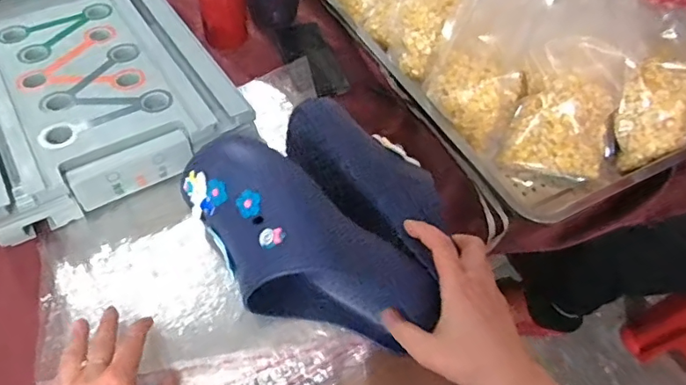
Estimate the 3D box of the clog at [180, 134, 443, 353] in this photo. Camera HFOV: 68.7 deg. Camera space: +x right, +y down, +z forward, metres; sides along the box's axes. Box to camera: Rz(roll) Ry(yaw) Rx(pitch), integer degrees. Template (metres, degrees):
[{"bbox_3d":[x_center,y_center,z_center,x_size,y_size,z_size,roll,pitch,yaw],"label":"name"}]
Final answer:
[{"bbox_3d":[-0.047,0.056,0.478,0.267,0.108,0.104,31,56,18],"label":"clog"}]

